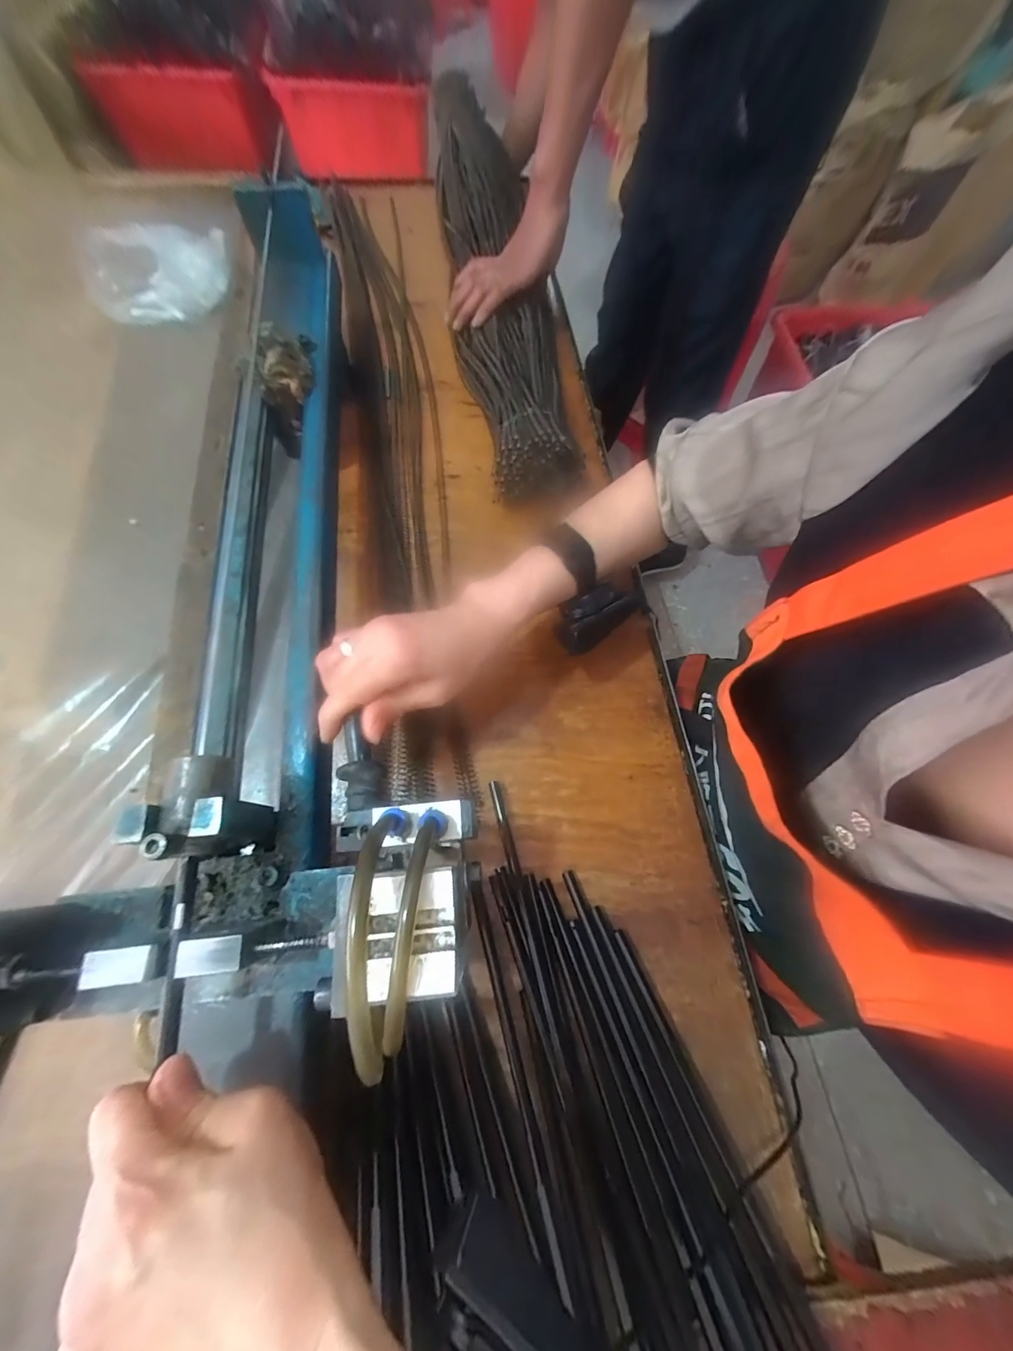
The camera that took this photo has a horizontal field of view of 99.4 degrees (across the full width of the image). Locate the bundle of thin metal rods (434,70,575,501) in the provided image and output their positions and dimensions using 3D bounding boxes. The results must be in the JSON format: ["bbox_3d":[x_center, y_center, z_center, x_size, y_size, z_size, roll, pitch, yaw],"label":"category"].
[{"bbox_3d":[-0.011,-0.524,0.557,0.120,0.076,0.705,-6,70,-5],"label":"bundle of thin metal rods"}]

